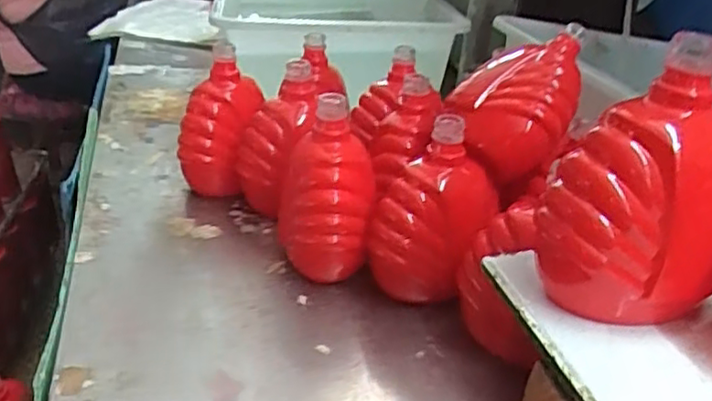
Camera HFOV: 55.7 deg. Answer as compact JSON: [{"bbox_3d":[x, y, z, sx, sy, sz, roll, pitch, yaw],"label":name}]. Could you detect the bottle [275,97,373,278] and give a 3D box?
[{"bbox_3d":[-0.030,-0.004,0.640,0.086,0.169,0.089,-3,27,-13],"label":"bottle"}]

